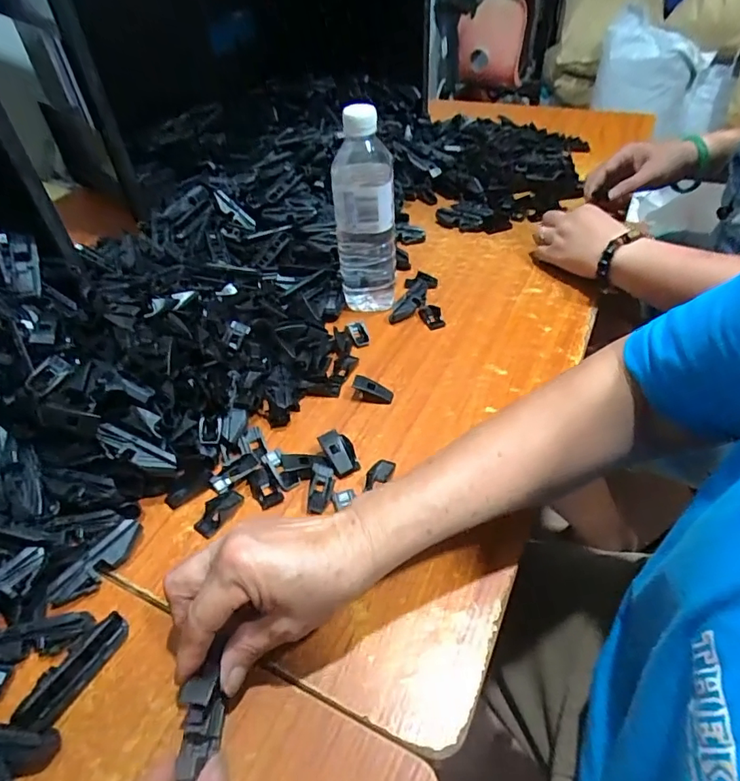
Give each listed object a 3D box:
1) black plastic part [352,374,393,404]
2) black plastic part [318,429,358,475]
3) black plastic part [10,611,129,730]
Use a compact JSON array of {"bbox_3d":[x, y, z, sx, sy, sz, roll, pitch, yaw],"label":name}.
[{"bbox_3d":[0.003,0.000,0.489,0.038,0.016,0.019,12,46,16],"label":"black plastic part"},{"bbox_3d":[-0.026,0.053,0.437,0.024,0.018,0.038,-27,48,-21],"label":"black plastic part"},{"bbox_3d":[-0.187,0.176,0.320,0.019,0.019,0.073,22,50,24],"label":"black plastic part"}]

